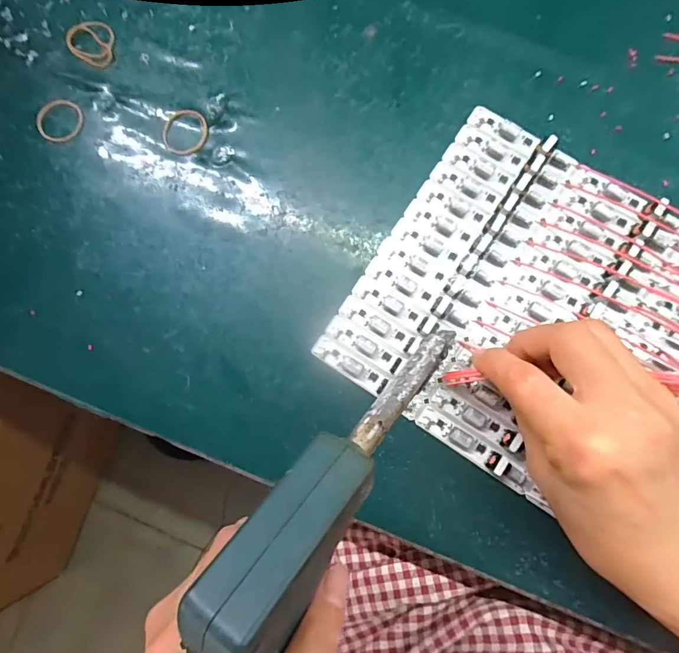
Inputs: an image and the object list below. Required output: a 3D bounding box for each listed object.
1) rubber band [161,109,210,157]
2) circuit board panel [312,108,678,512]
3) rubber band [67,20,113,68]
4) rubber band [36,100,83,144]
[{"bbox_3d":[-0.103,-0.130,0.303,0.031,0.004,0.032,0,83,3],"label":"rubber band"},{"bbox_3d":[0.156,0.014,0.266,0.288,0.014,0.186,33,86,7],"label":"circuit board panel"},{"bbox_3d":[-0.174,-0.198,0.318,0.032,0.004,0.037,-2,83,3],"label":"rubber band"},{"bbox_3d":[-0.192,-0.141,0.309,0.031,0.004,0.030,0,83,3],"label":"rubber band"}]

